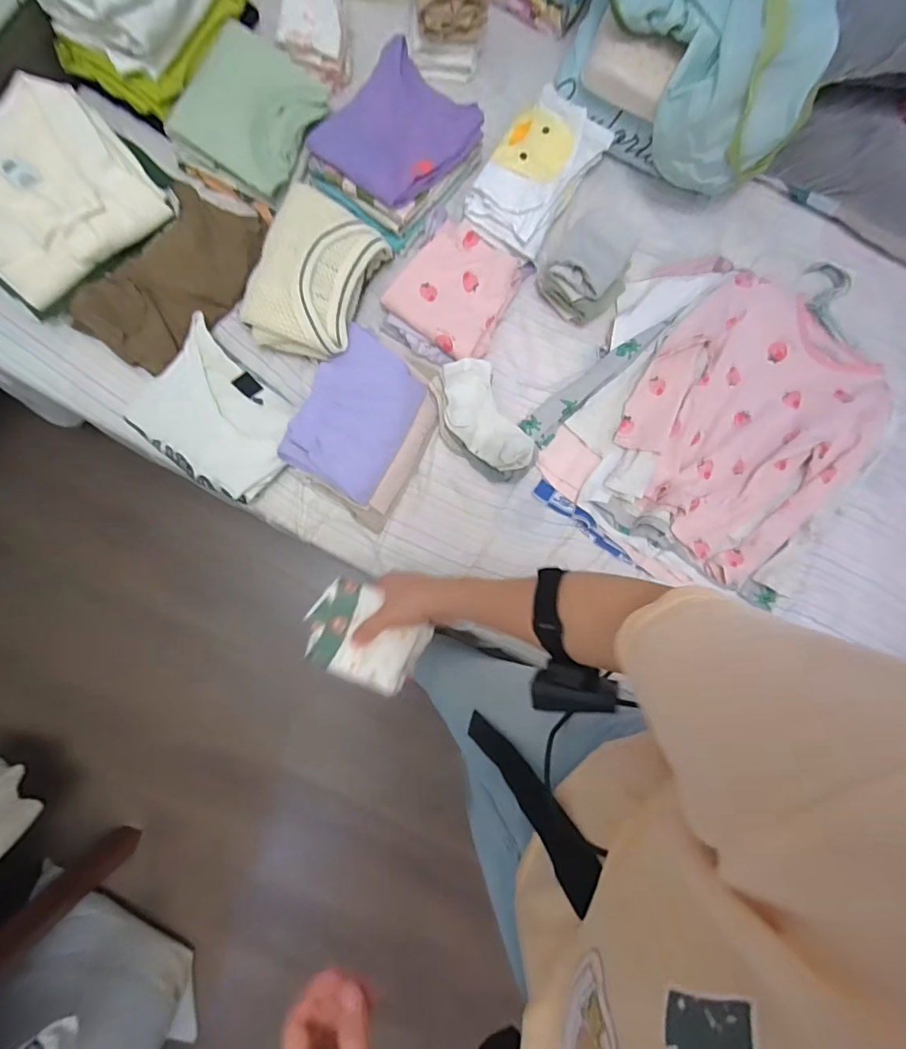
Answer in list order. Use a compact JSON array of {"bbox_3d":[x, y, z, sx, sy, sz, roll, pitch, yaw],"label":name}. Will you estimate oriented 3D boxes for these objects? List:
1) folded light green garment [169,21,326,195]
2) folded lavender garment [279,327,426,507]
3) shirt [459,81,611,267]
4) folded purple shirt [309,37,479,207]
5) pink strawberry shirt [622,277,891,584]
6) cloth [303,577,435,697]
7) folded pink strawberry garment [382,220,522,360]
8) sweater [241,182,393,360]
[{"bbox_3d":[-0.275,-0.565,0.696,0.153,0.022,0.174,27,83,-4],"label":"folded light green garment"},{"bbox_3d":[-0.136,-0.154,0.720,0.148,0.053,0.210,30,83,-4],"label":"folded lavender garment"},{"bbox_3d":[0.124,-0.521,0.740,0.134,0.041,0.234,32,83,-4],"label":"shirt"},{"bbox_3d":[-0.083,-0.559,0.720,0.172,0.036,0.203,42,83,-3],"label":"folded purple shirt"},{"bbox_3d":[0.454,-0.160,0.782,0.401,0.073,0.351,-42,92,-8],"label":"pink strawberry shirt"},{"bbox_3d":[-0.092,0.120,0.535,0.121,0.026,0.091,32,83,-4],"label":"cloth"},{"bbox_3d":[0.009,-0.347,0.744,0.150,0.026,0.173,37,83,-3],"label":"folded pink strawberry garment"},{"bbox_3d":[-0.193,-0.338,0.700,0.152,0.047,0.210,24,84,-5],"label":"sweater"}]

